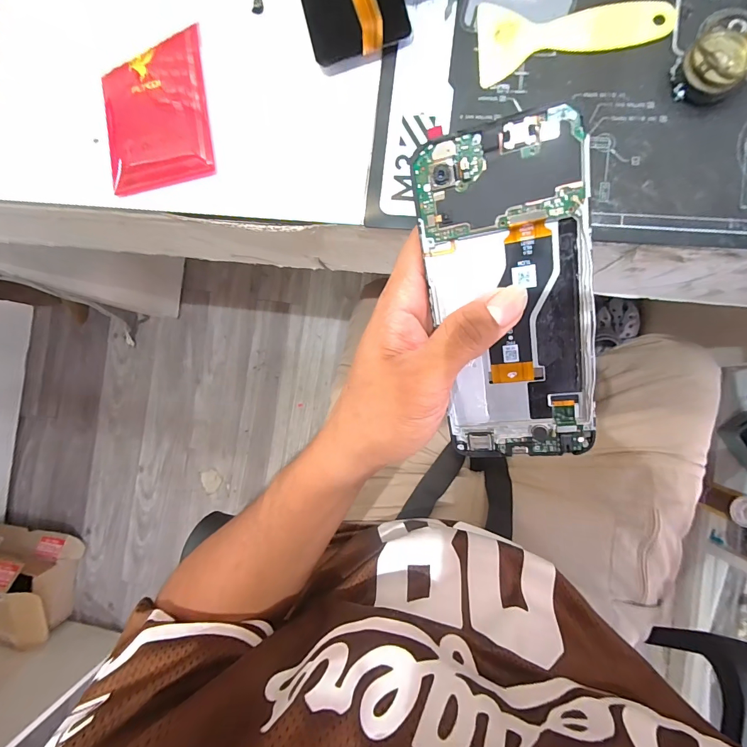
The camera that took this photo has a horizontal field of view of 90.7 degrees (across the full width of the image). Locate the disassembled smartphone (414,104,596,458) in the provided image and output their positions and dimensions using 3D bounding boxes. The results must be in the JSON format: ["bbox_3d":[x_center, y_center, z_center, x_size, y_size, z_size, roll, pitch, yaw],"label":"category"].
[{"bbox_3d":[0.066,-0.030,0.181,0.072,0.008,0.159,-5,110,19],"label":"disassembled smartphone"}]

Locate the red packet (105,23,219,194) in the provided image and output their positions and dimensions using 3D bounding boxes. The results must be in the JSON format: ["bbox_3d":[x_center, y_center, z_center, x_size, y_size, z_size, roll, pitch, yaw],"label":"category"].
[{"bbox_3d":[-0.169,-0.200,0.287,0.088,0.013,0.110,-7,87,7],"label":"red packet"}]

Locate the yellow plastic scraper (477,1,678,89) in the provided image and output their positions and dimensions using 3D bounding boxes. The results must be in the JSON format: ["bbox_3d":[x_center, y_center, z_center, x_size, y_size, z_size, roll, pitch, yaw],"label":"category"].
[{"bbox_3d":[0.134,-0.231,0.248,0.122,0.004,0.050,-4,88,7],"label":"yellow plastic scraper"}]

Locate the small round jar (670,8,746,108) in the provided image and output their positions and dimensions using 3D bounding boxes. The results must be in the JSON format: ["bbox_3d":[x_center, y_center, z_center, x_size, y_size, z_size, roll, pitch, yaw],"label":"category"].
[{"bbox_3d":[0.213,-0.193,0.227,0.042,0.024,0.040,0,88,7],"label":"small round jar"}]

